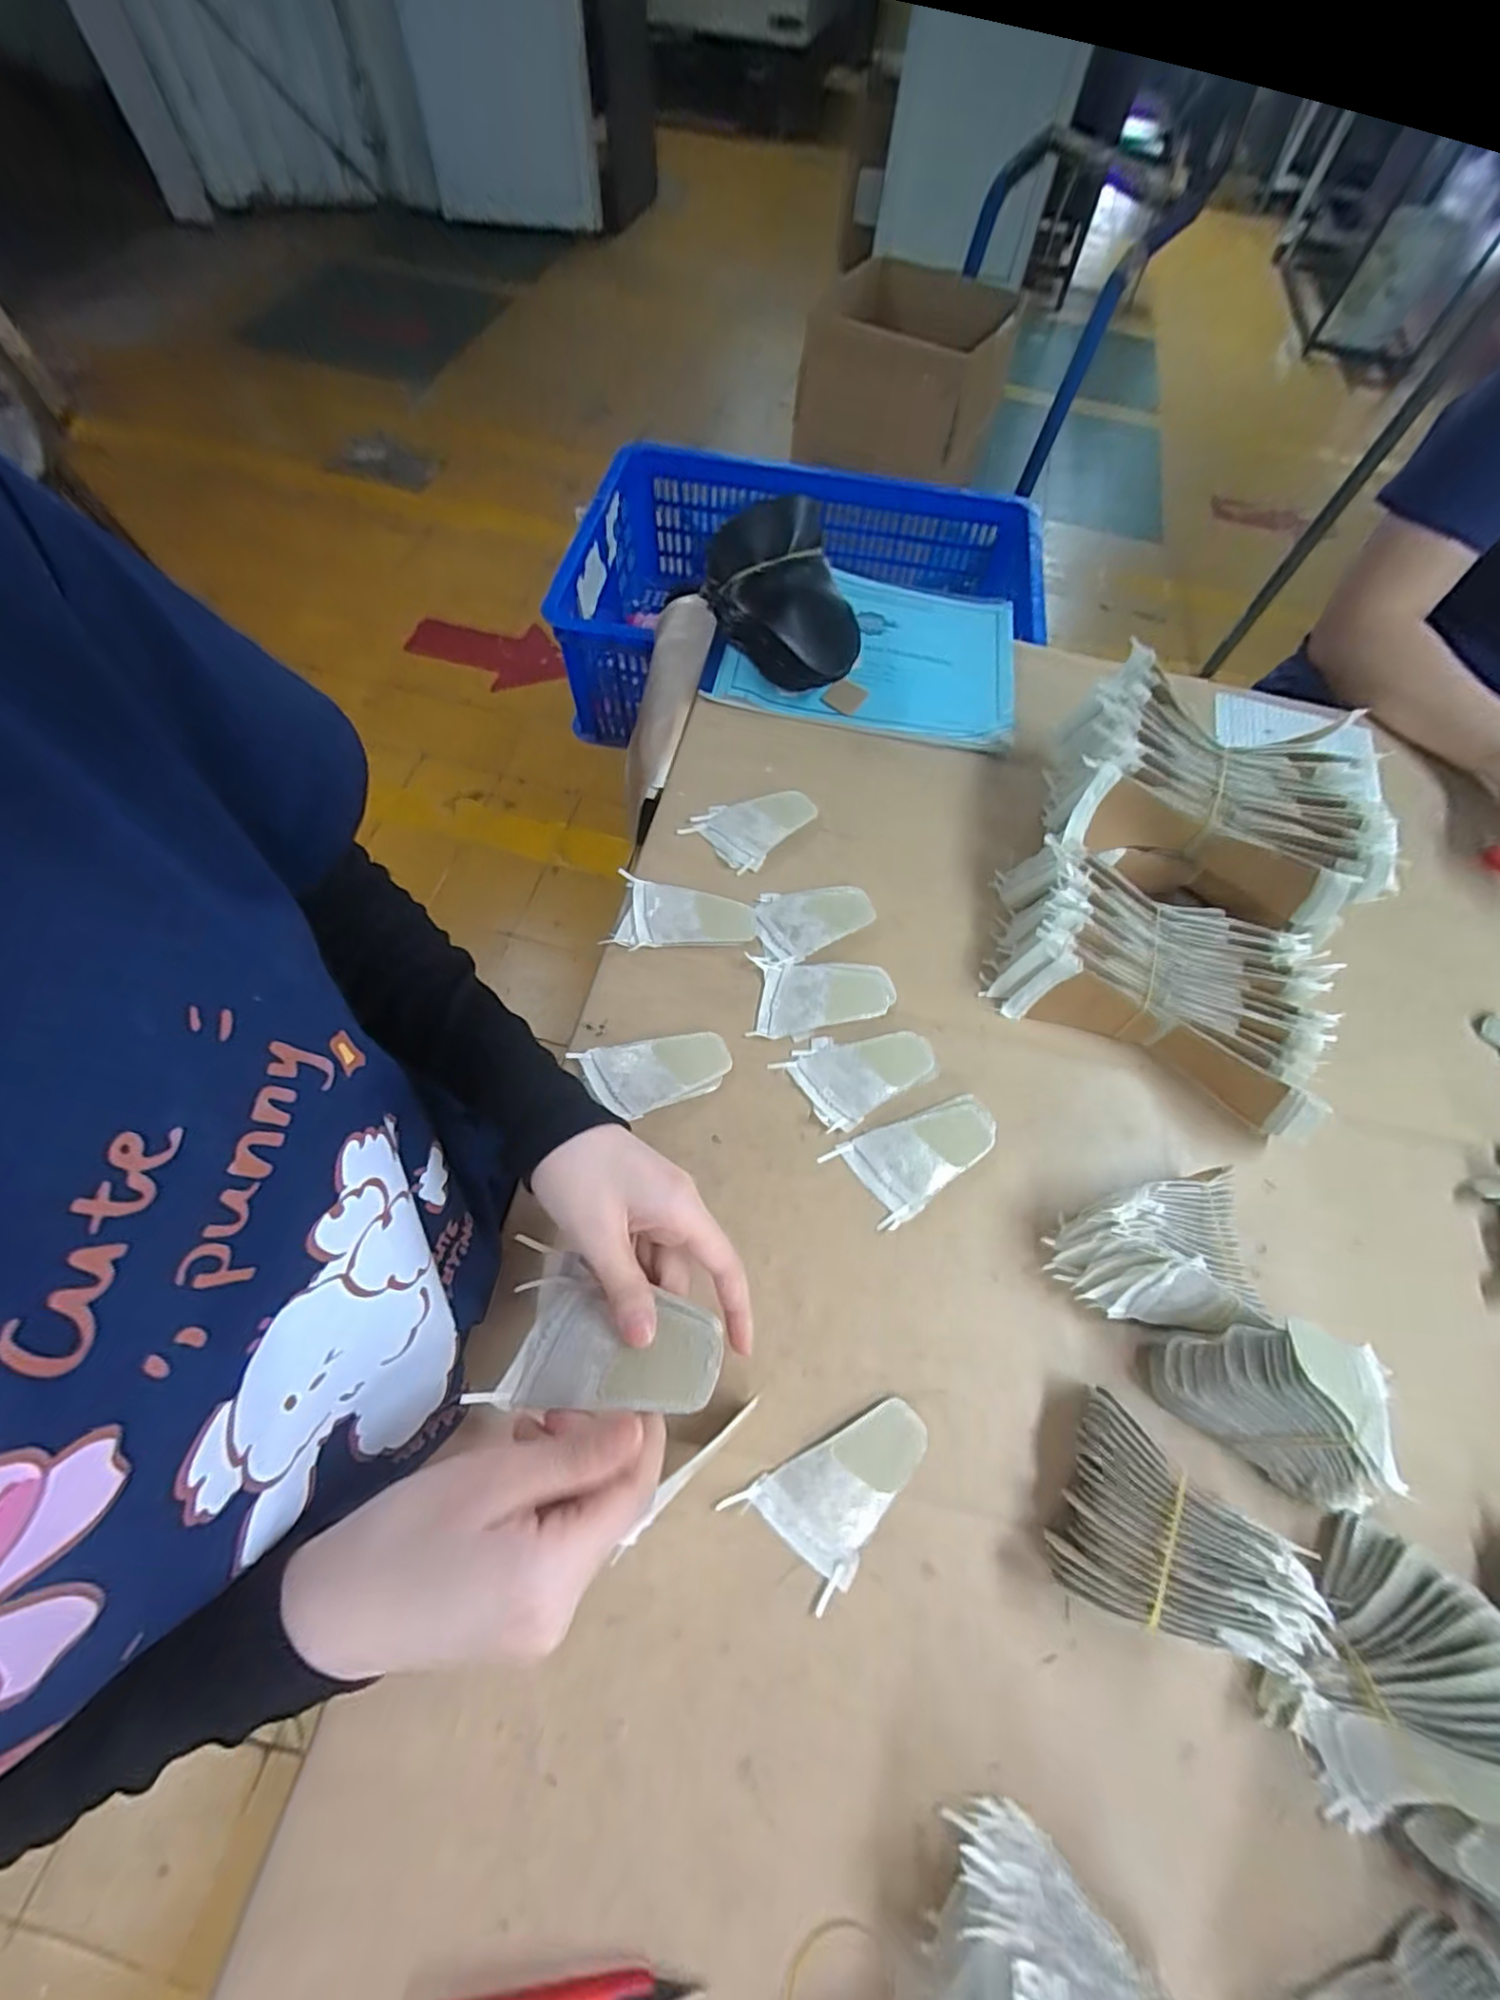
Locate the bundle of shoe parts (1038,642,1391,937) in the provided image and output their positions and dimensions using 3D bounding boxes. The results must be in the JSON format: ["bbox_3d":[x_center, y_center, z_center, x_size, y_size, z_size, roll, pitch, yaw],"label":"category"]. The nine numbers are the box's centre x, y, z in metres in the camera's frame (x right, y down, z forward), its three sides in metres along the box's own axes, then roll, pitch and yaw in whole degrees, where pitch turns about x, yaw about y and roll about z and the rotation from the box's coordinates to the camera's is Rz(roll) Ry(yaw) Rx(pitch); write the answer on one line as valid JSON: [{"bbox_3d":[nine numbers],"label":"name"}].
[{"bbox_3d":[0.355,-0.152,0.520,0.224,0.114,0.163,20,65,7],"label":"bundle of shoe parts"}]

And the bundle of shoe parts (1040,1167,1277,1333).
[{"bbox_3d":[0.248,0.156,0.392,0.115,0.062,0.085,-5,65,-5],"label":"bundle of shoe parts"}]

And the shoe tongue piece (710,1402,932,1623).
[{"bbox_3d":[0.052,0.268,0.357,0.107,0.009,0.065,-33,70,-17],"label":"shoe tongue piece"}]

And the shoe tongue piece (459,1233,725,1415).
[{"bbox_3d":[-0.066,0.153,0.302,0.107,0.013,0.070,-2,48,10],"label":"shoe tongue piece"}]

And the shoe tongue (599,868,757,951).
[{"bbox_3d":[-0.051,-0.062,0.508,0.108,0.008,0.060,9,64,2],"label":"shoe tongue"}]

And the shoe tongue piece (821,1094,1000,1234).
[{"bbox_3d":[0.115,0.101,0.437,0.106,0.010,0.060,-29,69,-16],"label":"shoe tongue piece"}]

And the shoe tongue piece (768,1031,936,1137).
[{"bbox_3d":[0.080,0.048,0.460,0.103,0.005,0.064,-23,67,-13],"label":"shoe tongue piece"}]

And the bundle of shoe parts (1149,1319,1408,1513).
[{"bbox_3d":[0.291,0.223,0.349,0.102,0.088,0.082,12,64,3],"label":"bundle of shoe parts"}]

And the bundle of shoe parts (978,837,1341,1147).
[{"bbox_3d":[0.295,-0.017,0.481,0.233,0.059,0.141,25,66,9],"label":"bundle of shoe parts"}]

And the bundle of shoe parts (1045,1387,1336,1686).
[{"bbox_3d":[0.218,0.278,0.332,0.103,0.060,0.091,29,66,11],"label":"bundle of shoe parts"}]

